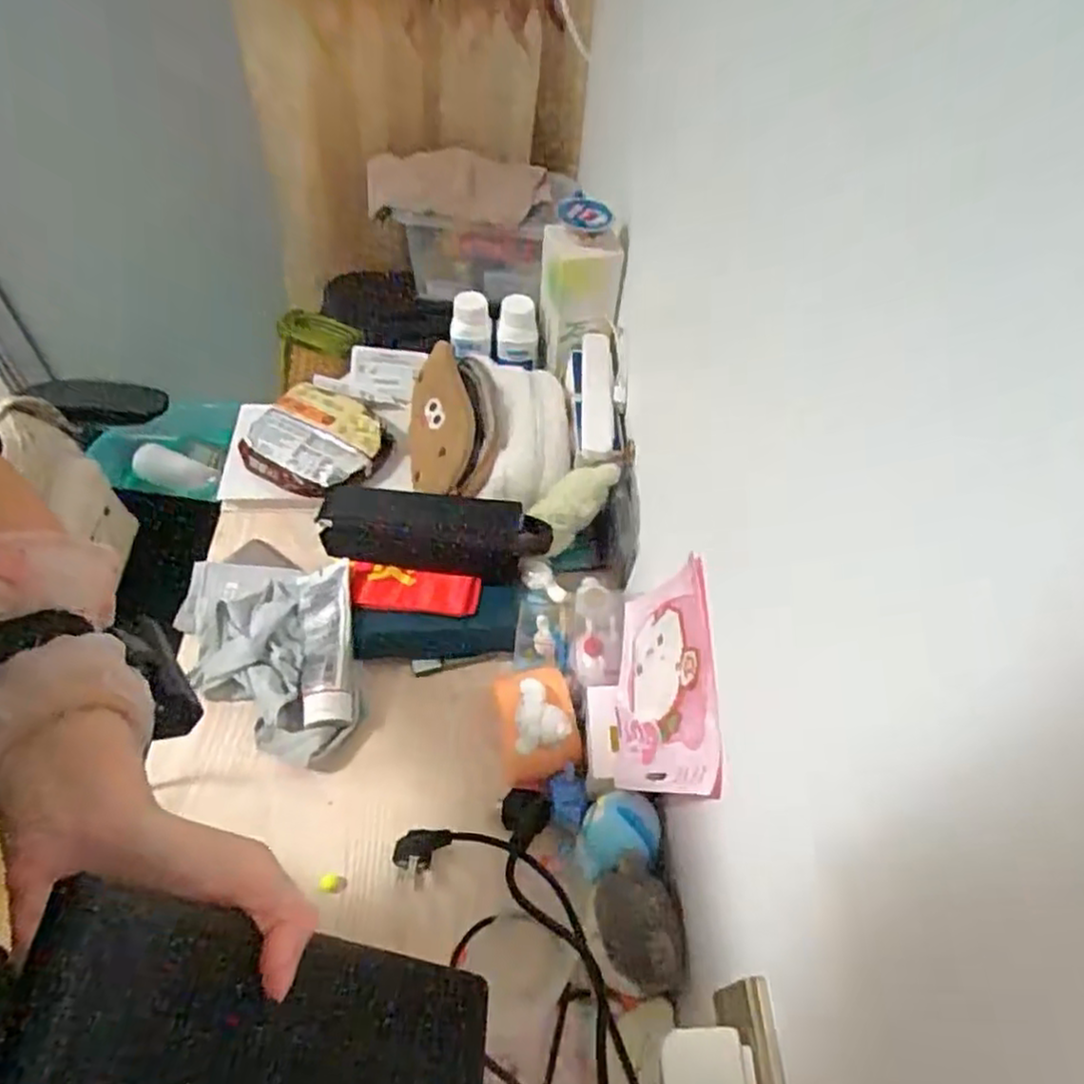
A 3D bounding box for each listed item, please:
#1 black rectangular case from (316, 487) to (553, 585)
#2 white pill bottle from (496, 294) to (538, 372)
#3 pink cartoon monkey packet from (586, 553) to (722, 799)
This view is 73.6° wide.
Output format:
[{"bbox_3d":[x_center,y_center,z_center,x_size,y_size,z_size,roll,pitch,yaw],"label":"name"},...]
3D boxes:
[{"bbox_3d":[-0.112,-0.013,0.721,0.239,0.049,0.071,8,53,2],"label":"black rectangular case"},{"bbox_3d":[-0.030,-0.257,0.885,0.049,0.075,0.048,1,53,-3],"label":"white pill bottle"},{"bbox_3d":[0.082,0.114,0.560,0.016,0.184,0.160,16,65,-17],"label":"pink cartoon monkey packet"}]

